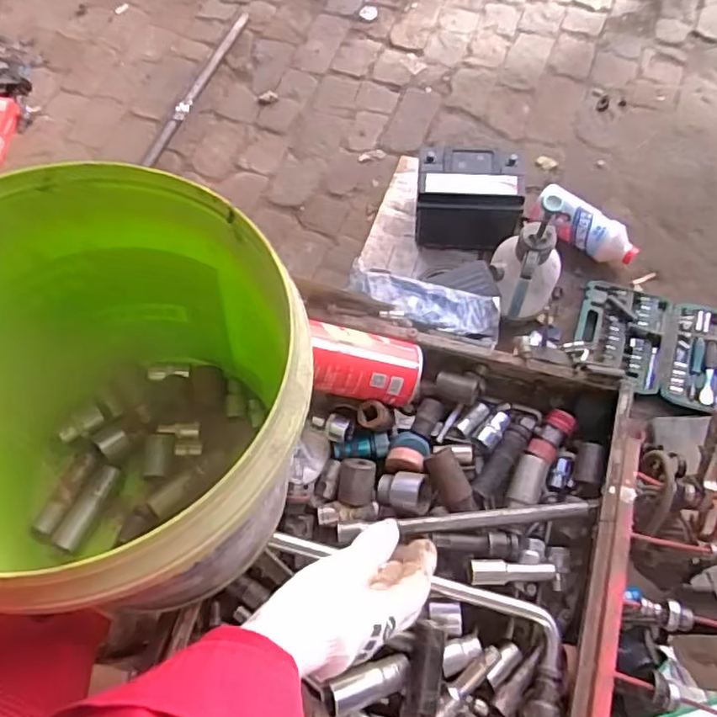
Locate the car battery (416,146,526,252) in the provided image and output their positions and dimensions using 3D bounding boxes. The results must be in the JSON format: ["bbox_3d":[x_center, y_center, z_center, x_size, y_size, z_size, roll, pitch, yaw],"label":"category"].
[{"bbox_3d":[0.251,-0.362,1.450,0.236,0.191,0.160,8,68,7],"label":"car battery"}]

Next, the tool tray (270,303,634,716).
[{"bbox_3d":[0.051,0.301,0.507,0.339,0.072,0.704,9,68,7],"label":"tool tray"}]

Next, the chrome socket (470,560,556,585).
[{"bbox_3d":[0.138,0.190,0.553,0.077,0.017,0.021,-3,67,2],"label":"chrome socket"}]

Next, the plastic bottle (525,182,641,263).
[{"bbox_3d":[0.522,-0.298,1.447,0.257,0.089,0.081,32,72,15],"label":"plastic bottle"}]

